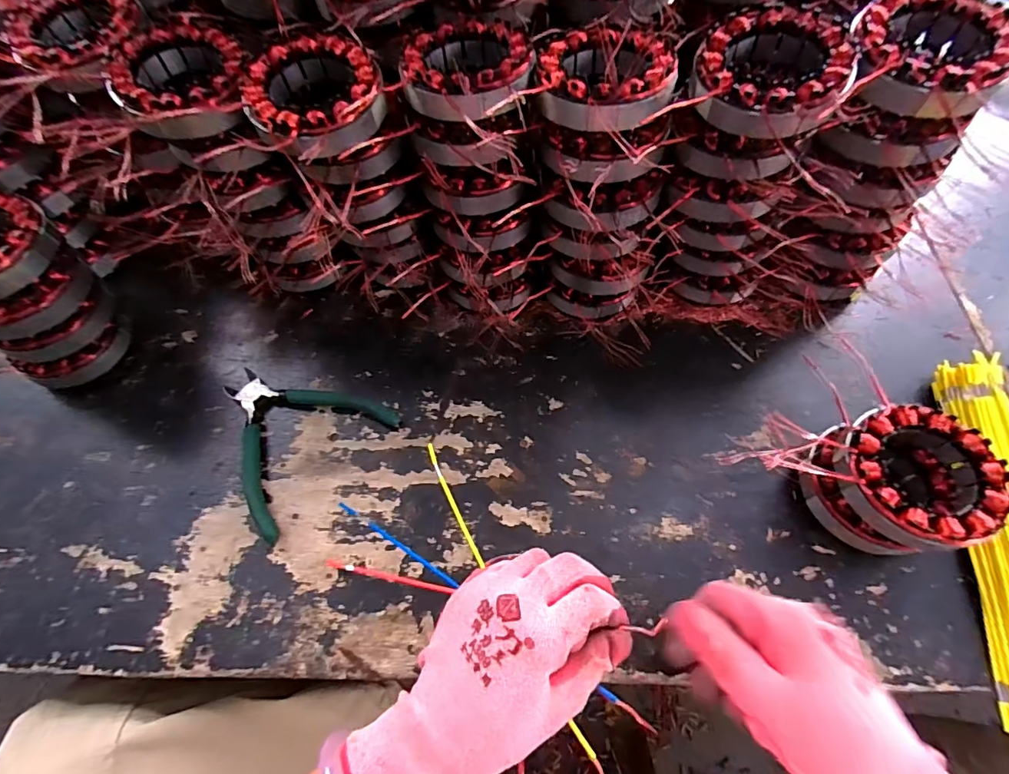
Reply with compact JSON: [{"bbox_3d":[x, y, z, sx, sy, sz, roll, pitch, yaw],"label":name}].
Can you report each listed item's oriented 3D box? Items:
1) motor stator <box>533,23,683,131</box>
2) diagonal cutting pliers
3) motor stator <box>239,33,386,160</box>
[{"bbox_3d":[0.064,-0.196,0.299,0.083,0.030,0.084,-1,64,2],"label":"motor stator"},{"bbox_3d":[-0.179,0.030,0.383,0.136,0.015,0.129,39,72,19],"label":"diagonal cutting pliers"},{"bbox_3d":[-0.122,-0.186,0.305,0.083,0.028,0.091,-1,64,2],"label":"motor stator"}]

